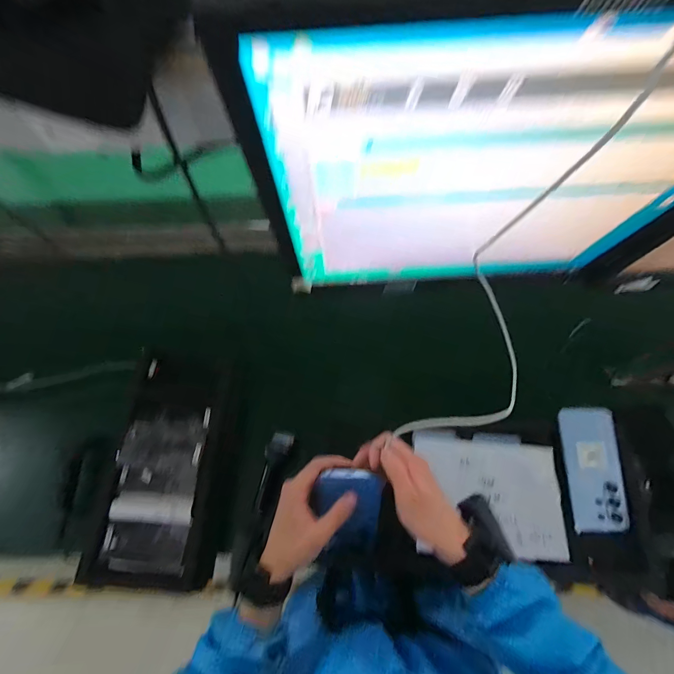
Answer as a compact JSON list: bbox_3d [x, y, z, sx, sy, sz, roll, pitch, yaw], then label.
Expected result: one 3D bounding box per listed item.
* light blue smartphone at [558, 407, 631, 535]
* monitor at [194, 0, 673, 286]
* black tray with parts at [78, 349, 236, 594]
[{"bbox_3d":[0.388,0.199,0.494,0.080,0.007,0.176,-3,79,10],"label":"light blue smartphone"},{"bbox_3d":[0.130,-0.112,0.267,0.374,0.280,0.062,-4,65,1],"label":"monitor"},{"bbox_3d":[-0.363,0.251,0.696,0.280,0.059,0.469,2,66,4],"label":"black tray with parts"}]

